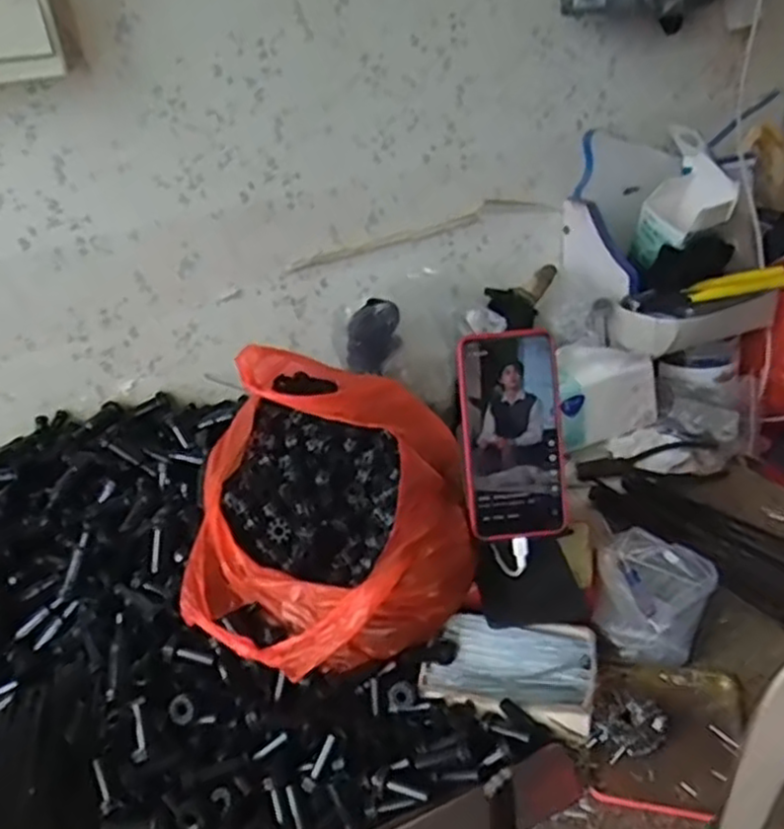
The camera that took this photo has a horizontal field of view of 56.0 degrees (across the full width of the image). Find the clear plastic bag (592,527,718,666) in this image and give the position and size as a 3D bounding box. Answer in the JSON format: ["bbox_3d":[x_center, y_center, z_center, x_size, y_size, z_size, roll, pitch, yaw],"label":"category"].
[{"bbox_3d":[0.218,0.151,0.618,0.093,0.042,0.117,7,31,25],"label":"clear plastic bag"}]

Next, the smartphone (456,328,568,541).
[{"bbox_3d":[0.094,0.017,0.583,0.077,0.162,0.012,-5,5,5],"label":"smartphone"}]

